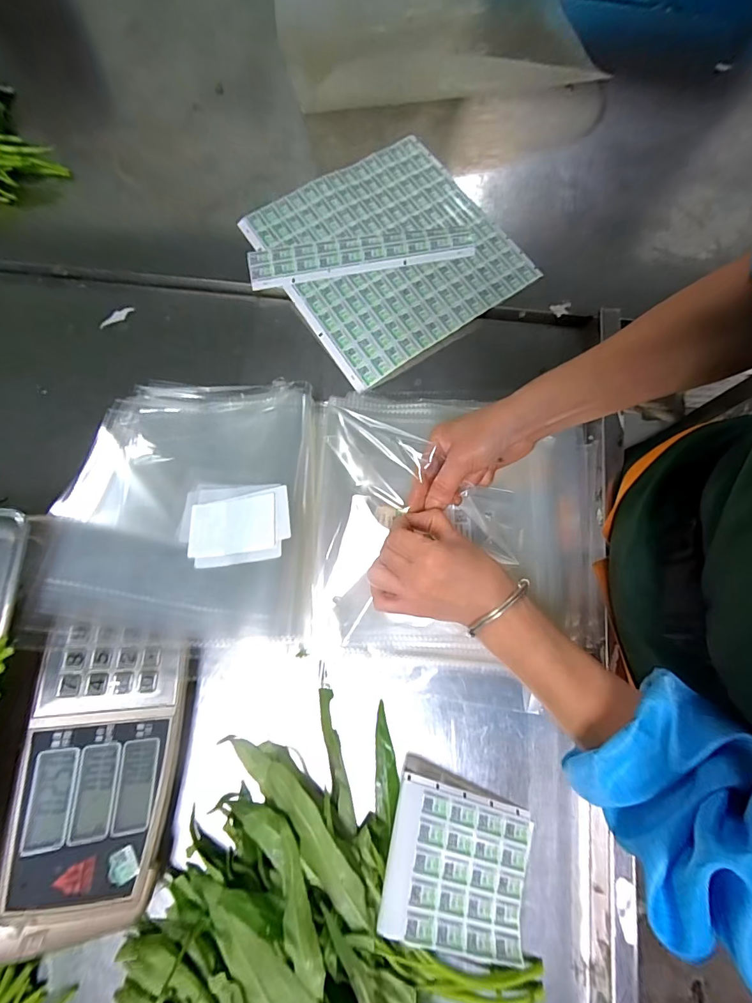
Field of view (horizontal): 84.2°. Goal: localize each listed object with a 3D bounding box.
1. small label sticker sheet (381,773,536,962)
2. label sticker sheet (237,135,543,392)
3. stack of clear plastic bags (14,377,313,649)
[{"bbox_3d":[0.074,0.313,0.359,0.130,0.012,0.107,23,56,-9],"label":"small label sticker sheet"},{"bbox_3d":[0.009,-0.314,0.527,0.279,0.012,0.280,-35,81,-7],"label":"label sticker sheet"},{"bbox_3d":[-0.184,-0.010,0.412,0.237,0.053,0.288,-1,67,-5],"label":"stack of clear plastic bags"}]

